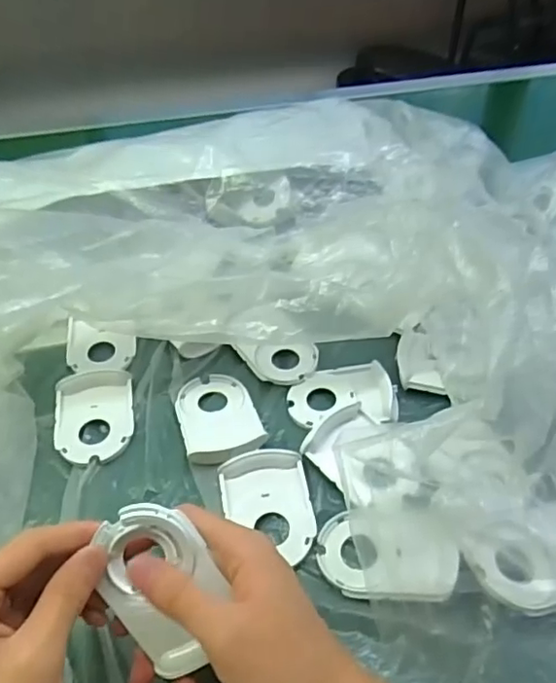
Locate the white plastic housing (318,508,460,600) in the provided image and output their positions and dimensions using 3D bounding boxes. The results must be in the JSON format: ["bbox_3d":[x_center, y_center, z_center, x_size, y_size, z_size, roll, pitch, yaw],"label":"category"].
[{"bbox_3d":[0.066,0.131,0.357,0.083,0.010,0.056,-5,44,17],"label":"white plastic housing"}]

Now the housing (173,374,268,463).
[{"bbox_3d":[-0.047,0.056,0.444,0.057,0.017,0.084,-14,46,-13],"label":"housing"}]

